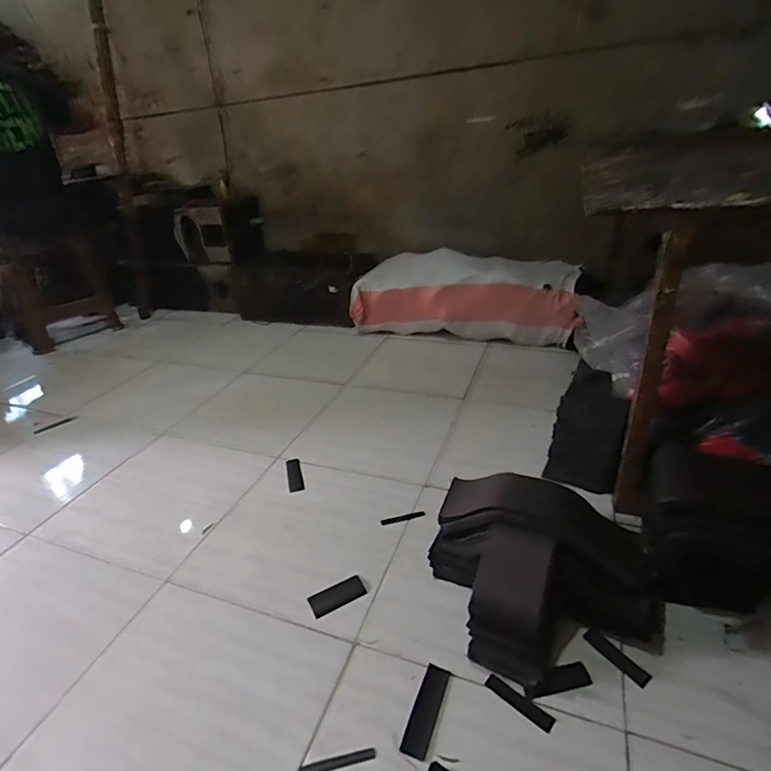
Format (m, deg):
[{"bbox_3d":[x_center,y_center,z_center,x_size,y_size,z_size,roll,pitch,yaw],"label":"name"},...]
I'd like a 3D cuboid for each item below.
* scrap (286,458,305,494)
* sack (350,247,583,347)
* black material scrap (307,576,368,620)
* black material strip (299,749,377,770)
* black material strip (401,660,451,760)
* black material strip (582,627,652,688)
[{"bbox_3d":[-0.226,0.224,1.160,0.038,0.009,0.126,-11,29,-11],"label":"scrap"},{"bbox_3d":[0.279,-0.320,1.760,0.828,0.287,0.187,8,32,24],"label":"sack"},{"bbox_3d":[-0.087,0.381,0.845,0.099,0.005,0.049,-19,31,-24],"label":"black material scrap"},{"bbox_3d":[-0.063,0.502,0.622,0.101,0.004,0.014,-10,29,-9],"label":"black material strip"},{"bbox_3d":[0.060,0.464,0.671,0.036,0.005,0.121,9,31,23],"label":"black material strip"},{"bbox_3d":[0.353,0.413,0.713,0.028,0.009,0.099,-22,33,-28],"label":"black material strip"}]

